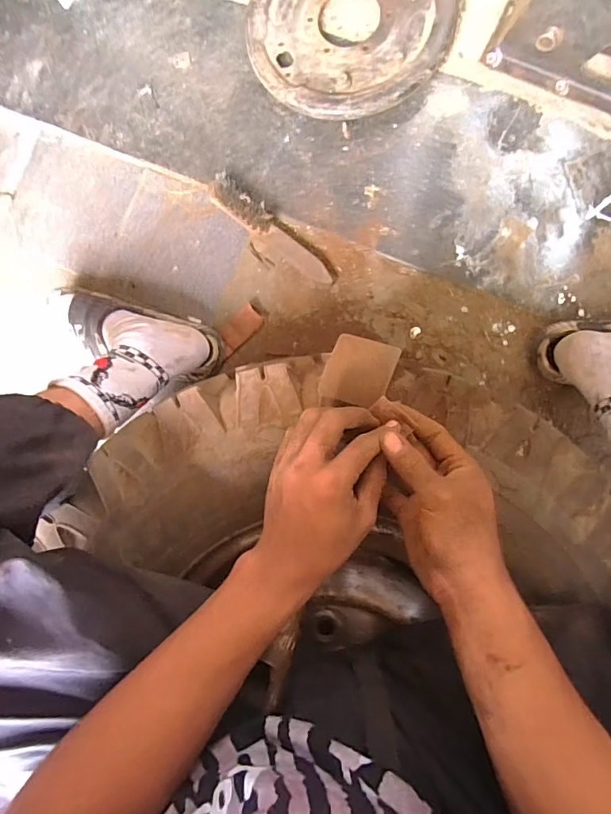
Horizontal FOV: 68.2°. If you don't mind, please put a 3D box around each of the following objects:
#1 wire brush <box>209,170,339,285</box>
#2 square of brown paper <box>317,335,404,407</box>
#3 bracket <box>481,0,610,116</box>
[{"bbox_3d":[-0.050,-0.260,0.669,0.229,0.041,0.059,41,95,2],"label":"wire brush"},{"bbox_3d":[0.050,-0.034,0.428,0.063,0.005,0.065,19,80,16],"label":"square of brown paper"},{"bbox_3d":[0.378,-0.492,0.589,0.238,0.130,0.082,25,94,3],"label":"bracket"}]

